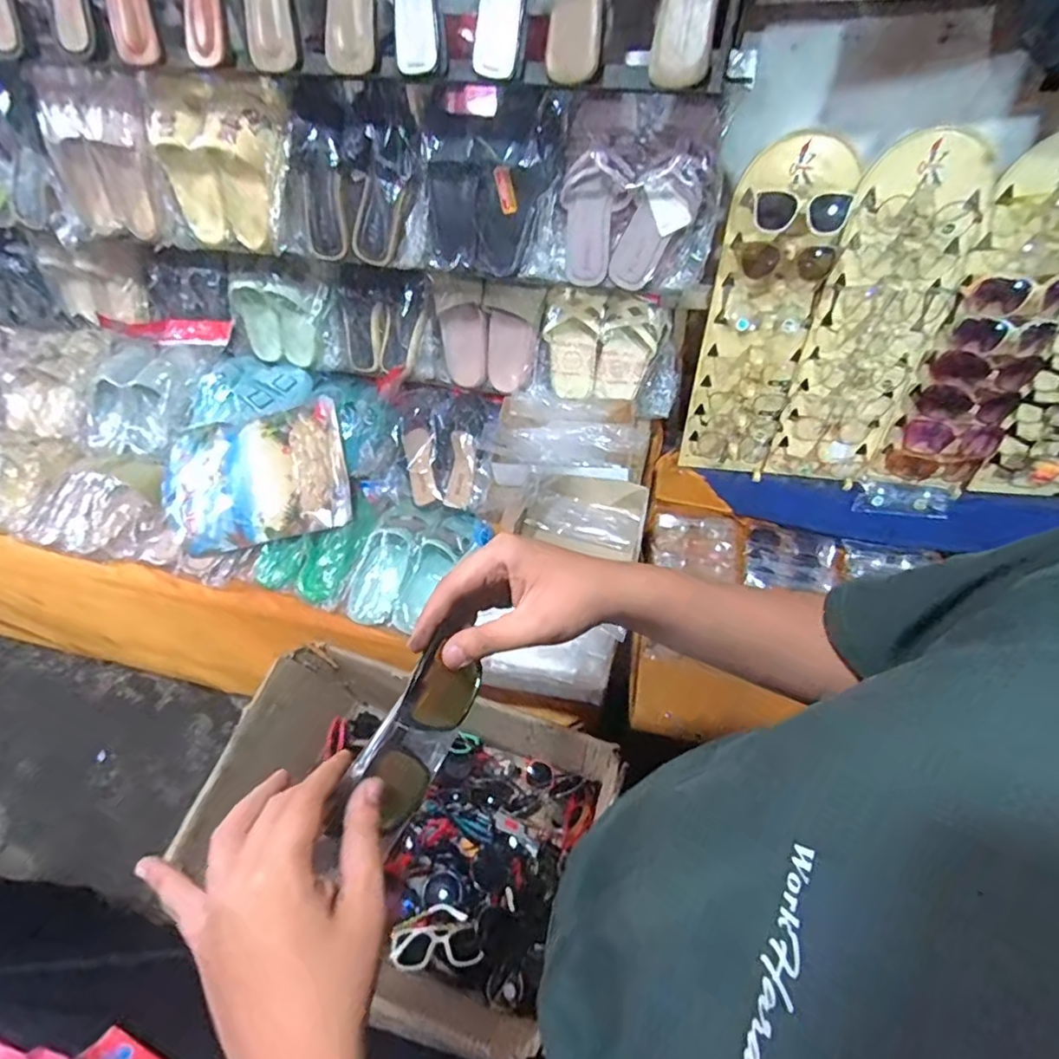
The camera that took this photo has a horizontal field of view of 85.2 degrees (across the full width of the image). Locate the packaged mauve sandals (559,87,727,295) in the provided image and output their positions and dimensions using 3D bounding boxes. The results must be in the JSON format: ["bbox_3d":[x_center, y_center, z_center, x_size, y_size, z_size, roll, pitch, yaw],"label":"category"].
[{"bbox_3d":[0.148,-0.444,0.771,0.202,0.223,0.059,11,35,13],"label":"packaged mauve sandals"}]

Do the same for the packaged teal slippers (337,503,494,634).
[{"bbox_3d":[-0.202,0.044,0.954,0.181,0.064,0.242,32,65,21],"label":"packaged teal slippers"}]

